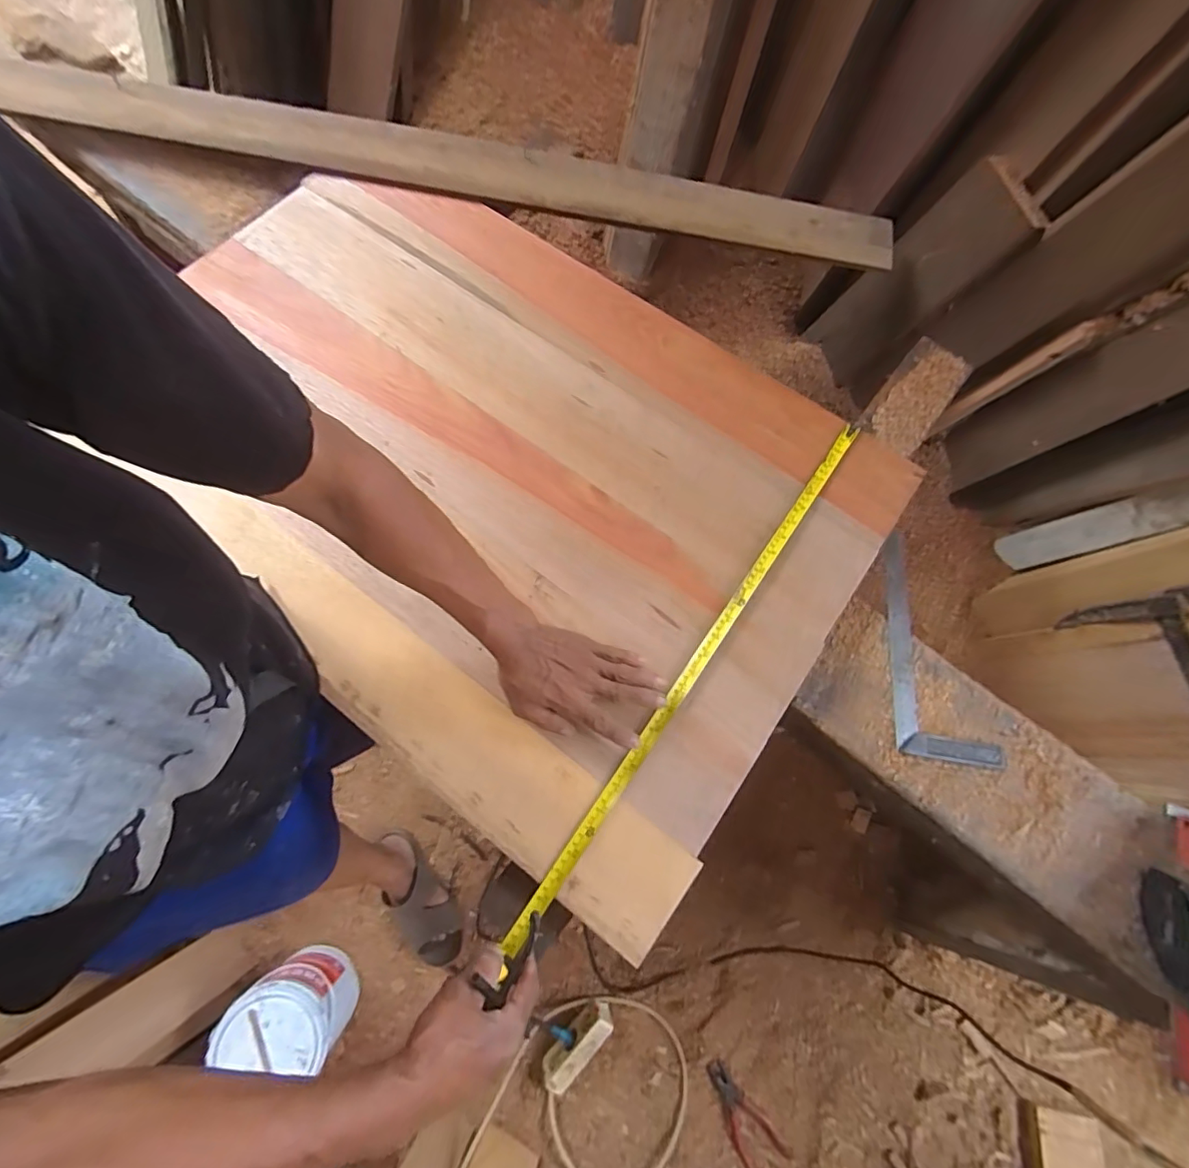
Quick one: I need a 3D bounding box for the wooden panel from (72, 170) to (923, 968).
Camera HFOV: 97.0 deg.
[{"bbox_3d":[-0.144,-0.159,0.668,0.934,0.020,0.652,36,74,9],"label":"wooden panel"}]

